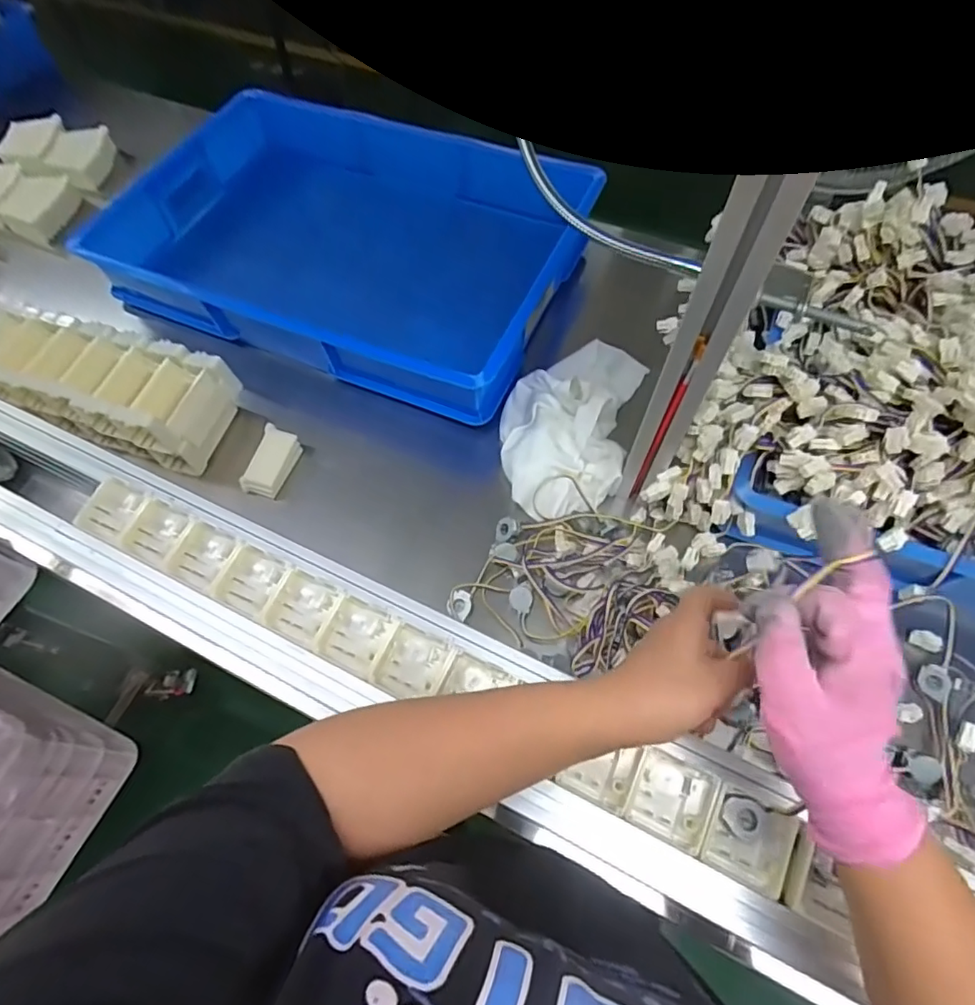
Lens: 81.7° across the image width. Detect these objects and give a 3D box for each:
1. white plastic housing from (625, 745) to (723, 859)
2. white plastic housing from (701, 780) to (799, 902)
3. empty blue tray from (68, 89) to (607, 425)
[{"bbox_3d":[0.125,0.203,0.387,0.053,0.020,0.052,24,66,13],"label":"white plastic housing"},{"bbox_3d":[0.173,0.223,0.374,0.051,0.019,0.051,23,66,13],"label":"white plastic housing"},{"bbox_3d":[-0.187,-0.361,0.823,0.603,0.134,0.421,22,66,12],"label":"empty blue tray"}]

